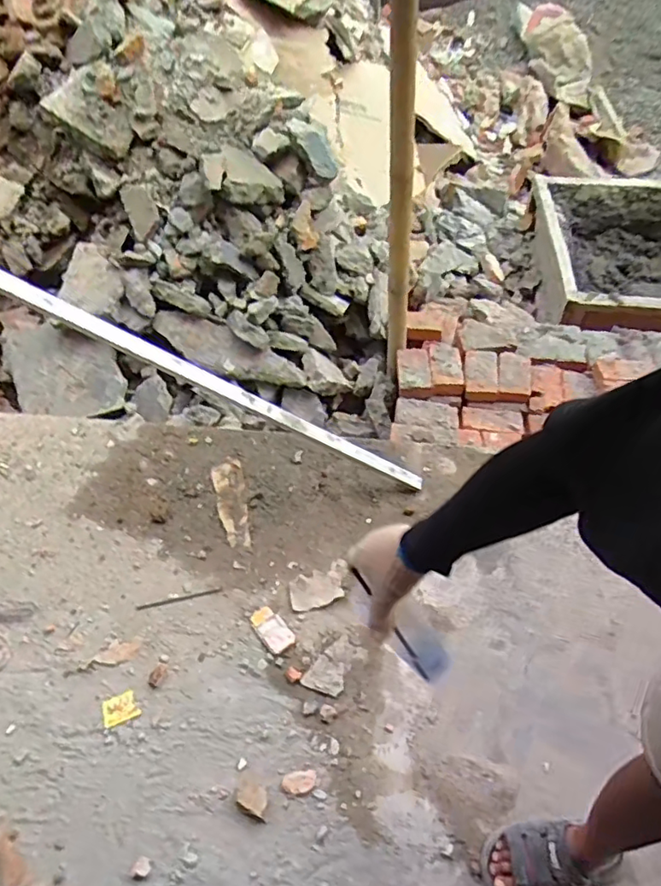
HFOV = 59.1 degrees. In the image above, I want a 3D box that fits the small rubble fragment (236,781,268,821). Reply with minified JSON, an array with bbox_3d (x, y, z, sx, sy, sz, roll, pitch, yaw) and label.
[{"bbox_3d":[-0.154,0.721,1.178,0.063,0.035,0.055,15,54,13],"label":"small rubble fragment"}]

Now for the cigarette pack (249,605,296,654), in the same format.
[{"bbox_3d":[-0.142,0.451,1.415,0.064,0.009,0.123,-33,61,-25],"label":"cigarette pack"}]

